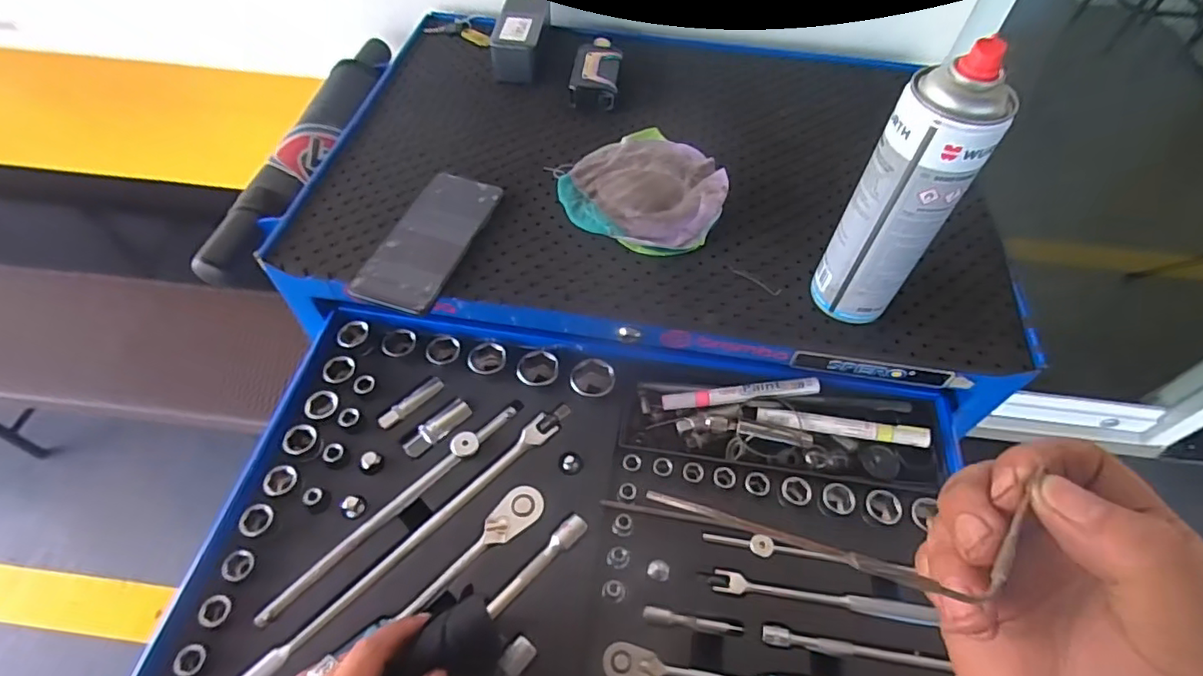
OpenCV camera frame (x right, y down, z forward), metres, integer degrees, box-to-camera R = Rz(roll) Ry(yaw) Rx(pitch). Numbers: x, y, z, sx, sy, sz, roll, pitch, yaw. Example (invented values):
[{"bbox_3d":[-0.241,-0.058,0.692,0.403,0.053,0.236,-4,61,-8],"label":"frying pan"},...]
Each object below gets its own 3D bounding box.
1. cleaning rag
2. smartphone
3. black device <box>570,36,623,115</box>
[{"bbox_3d":[0.048,-0.153,0.566,0.152,0.027,0.155,26,56,17],"label":"cleaning rag"},{"bbox_3d":[-0.153,-0.091,0.520,0.070,0.014,0.164,14,54,9],"label":"smartphone"},{"bbox_3d":[-0.005,-0.311,0.671,0.053,0.027,0.114,6,53,3],"label":"black device"}]

